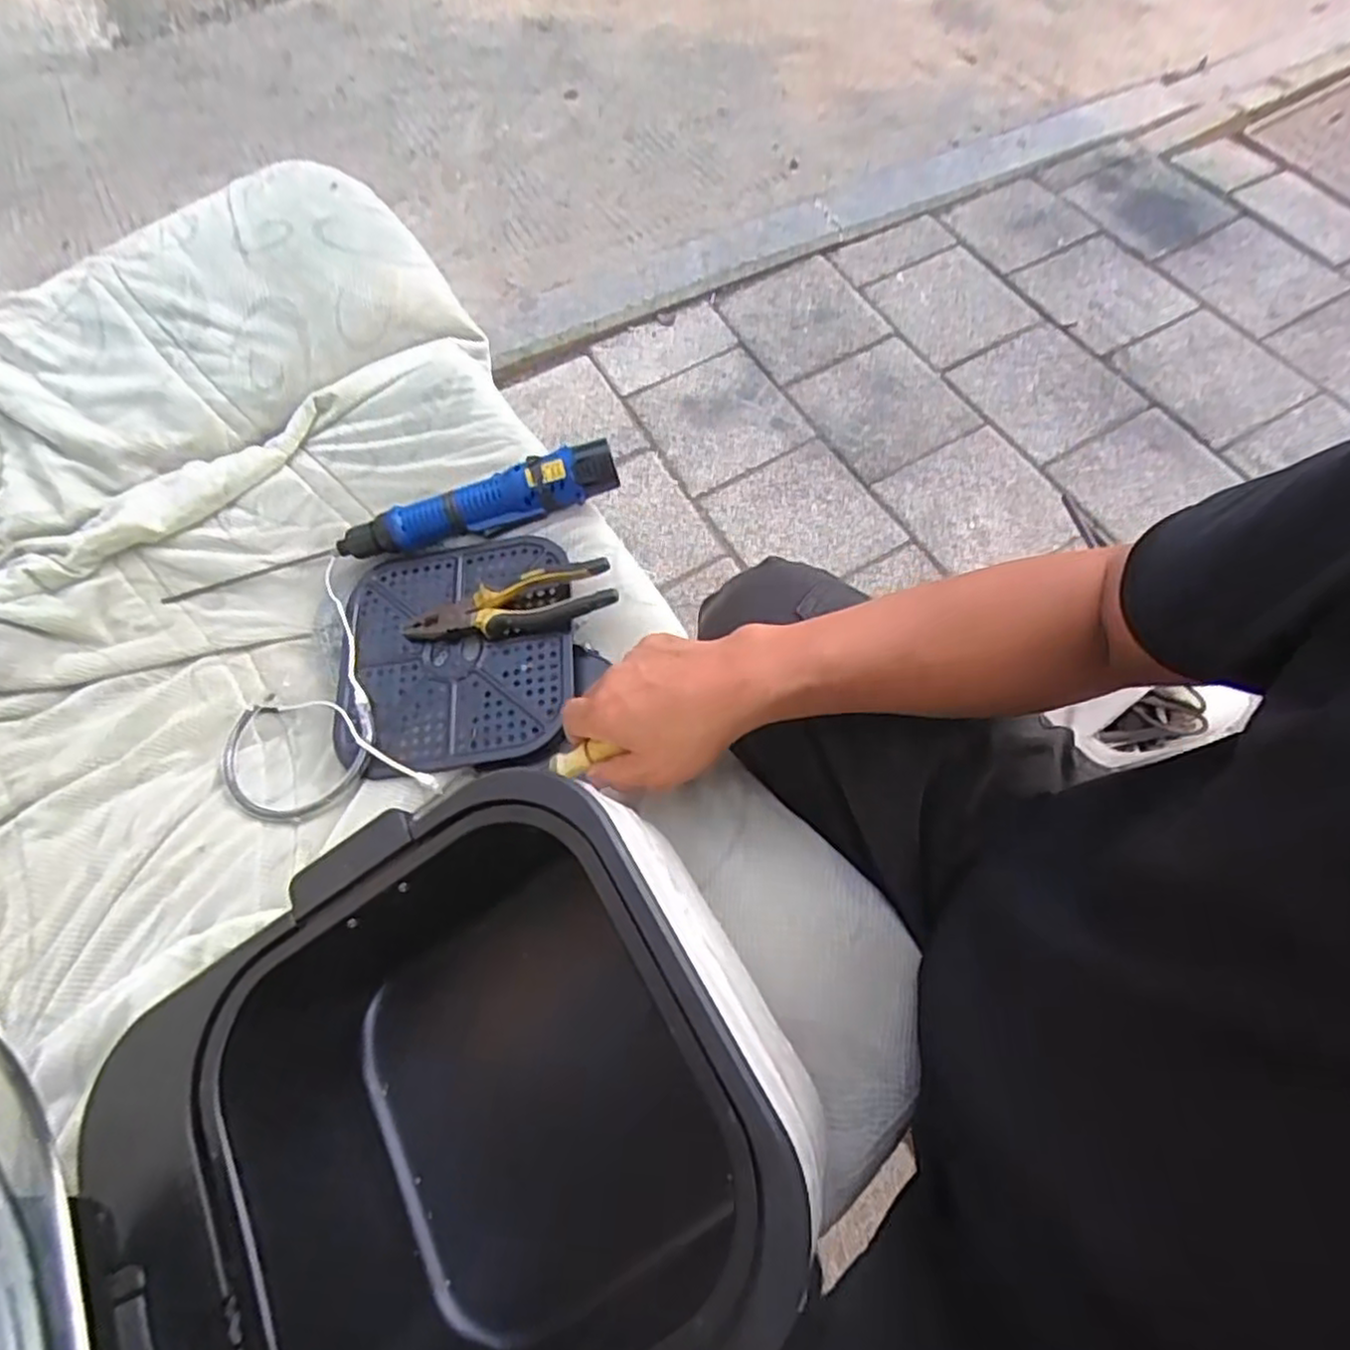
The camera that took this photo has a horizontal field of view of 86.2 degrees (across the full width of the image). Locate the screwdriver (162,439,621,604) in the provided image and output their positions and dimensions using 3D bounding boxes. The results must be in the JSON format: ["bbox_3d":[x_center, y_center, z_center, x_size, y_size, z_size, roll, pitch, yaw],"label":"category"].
[{"bbox_3d":[-0.186,-0.160,0.667,0.267,0.043,0.052,-17,66,-4],"label":"screwdriver"}]

